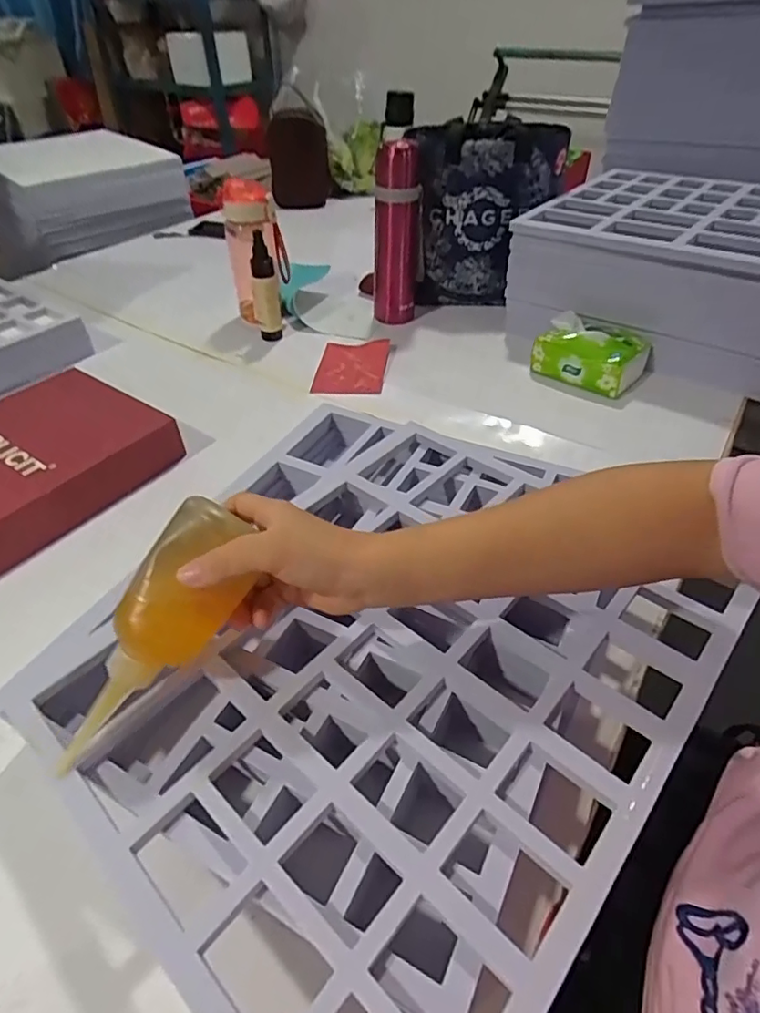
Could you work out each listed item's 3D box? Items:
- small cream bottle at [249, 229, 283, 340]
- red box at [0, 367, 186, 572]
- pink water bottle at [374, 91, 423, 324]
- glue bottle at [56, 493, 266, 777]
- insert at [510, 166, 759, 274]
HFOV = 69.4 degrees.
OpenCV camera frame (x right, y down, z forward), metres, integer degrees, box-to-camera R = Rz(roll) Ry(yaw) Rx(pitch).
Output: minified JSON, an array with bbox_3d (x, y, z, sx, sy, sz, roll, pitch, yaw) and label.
[{"bbox_3d":[-0.169,-0.317,0.817,0.035,0.160,0.032,-9,44,-9],"label":"small cream bottle"},{"bbox_3d":[-0.399,-0.041,0.602,0.225,0.049,0.299,24,49,25],"label":"red box"},{"bbox_3d":[0.023,-0.426,0.806,0.069,0.283,0.070,2,43,3],"label":"pink water bottle"},{"bbox_3d":[-0.137,0.080,0.334,0.049,0.041,0.174,31,92,30],"label":"glue bottle"},{"bbox_3d":[0.442,-0.389,0.728,0.417,0.027,0.328,30,51,29],"label":"insert"}]

